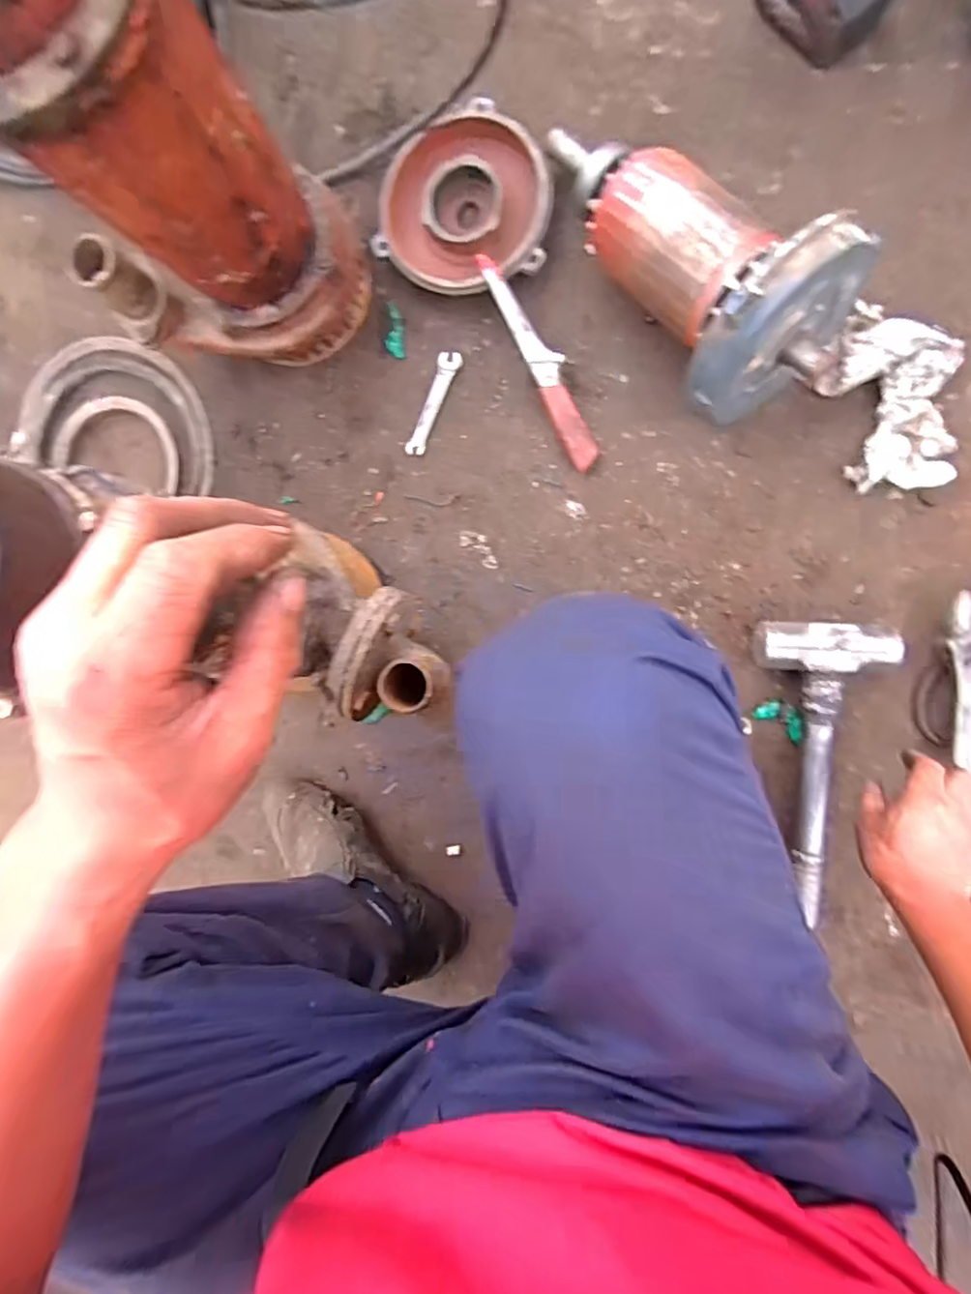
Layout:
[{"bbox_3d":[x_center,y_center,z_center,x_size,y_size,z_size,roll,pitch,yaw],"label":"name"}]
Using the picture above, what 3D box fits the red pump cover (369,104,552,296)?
[{"bbox_3d":[-0.026,-0.466,0.655,0.181,0.039,0.174,-24,90,8],"label":"red pump cover"}]

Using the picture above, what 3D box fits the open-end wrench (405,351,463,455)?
[{"bbox_3d":[-0.059,-0.276,0.691,0.026,0.006,0.117,22,96,5],"label":"open-end wrench"}]

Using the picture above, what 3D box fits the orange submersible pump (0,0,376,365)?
[{"bbox_3d":[-0.256,-0.378,0.494,0.184,0.445,0.157,12,95,6],"label":"orange submersible pump"}]

